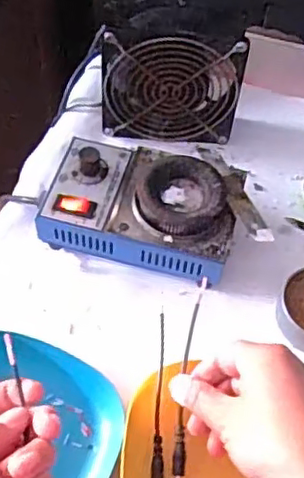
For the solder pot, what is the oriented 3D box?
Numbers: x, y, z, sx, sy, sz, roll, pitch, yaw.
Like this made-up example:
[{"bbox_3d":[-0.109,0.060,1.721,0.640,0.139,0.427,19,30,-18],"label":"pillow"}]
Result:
[{"bbox_3d":[-0.006,-0.029,0.500,0.153,0.058,0.100,14,57,6],"label":"solder pot"}]

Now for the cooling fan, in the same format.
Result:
[{"bbox_3d":[0.017,-0.135,0.542,0.119,0.105,0.031,5,57,1],"label":"cooling fan"}]

